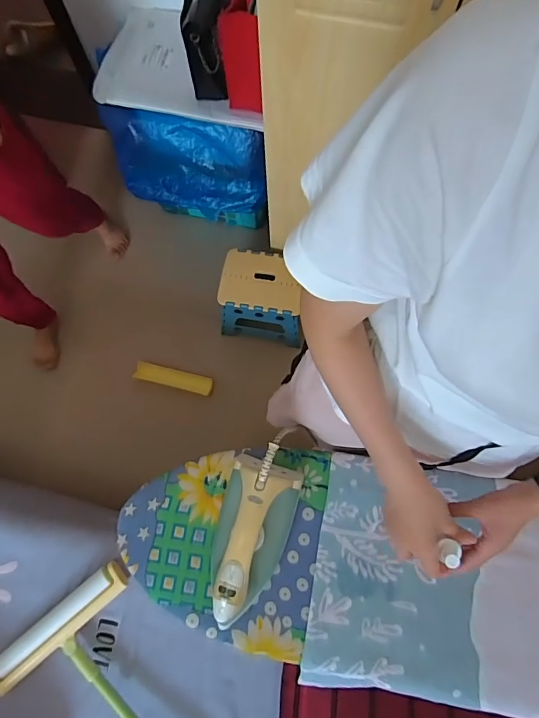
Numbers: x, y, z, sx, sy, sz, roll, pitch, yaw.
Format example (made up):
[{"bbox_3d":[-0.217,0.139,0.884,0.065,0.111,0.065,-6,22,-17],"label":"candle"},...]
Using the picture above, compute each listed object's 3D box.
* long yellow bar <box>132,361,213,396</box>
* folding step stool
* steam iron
[{"bbox_3d":[-0.311,0.063,1.370,0.256,0.020,0.061,13,73,5],"label":"long yellow bar"},{"bbox_3d":[-0.030,-0.195,1.344,0.235,0.179,0.226,3,72,2],"label":"folding step stool"},{"bbox_3d":[-0.023,0.246,0.598,0.105,0.117,0.204,12,72,7],"label":"steam iron"}]

